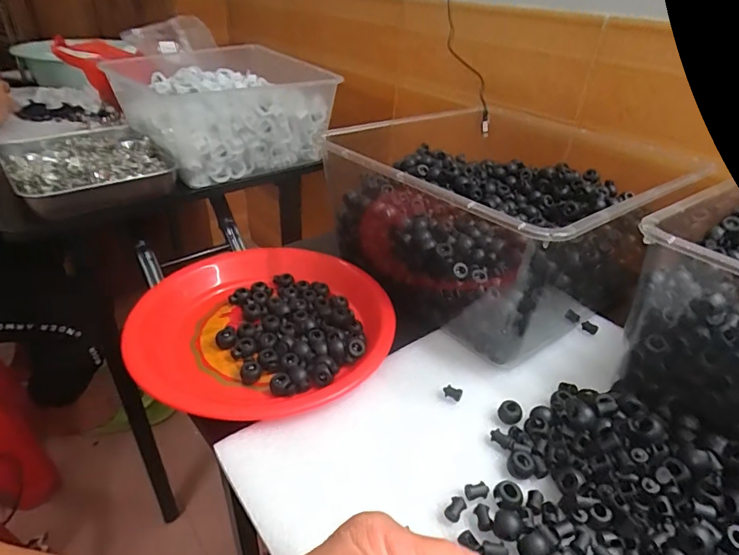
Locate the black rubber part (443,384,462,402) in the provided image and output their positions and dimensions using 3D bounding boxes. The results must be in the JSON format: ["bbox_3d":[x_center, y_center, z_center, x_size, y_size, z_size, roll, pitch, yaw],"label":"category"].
[{"bbox_3d":[0.066,0.092,0.367,0.015,0.008,0.008,13,35,15],"label":"black rubber part"}]

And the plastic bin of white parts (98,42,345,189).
[{"bbox_3d":[-0.257,-0.290,0.801,0.278,0.146,0.302,-24,42,-34],"label":"plastic bin of white parts"}]

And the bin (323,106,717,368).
[{"bbox_3d":[0.119,-0.065,0.481,0.247,0.135,0.286,-19,39,-29],"label":"bin"}]

